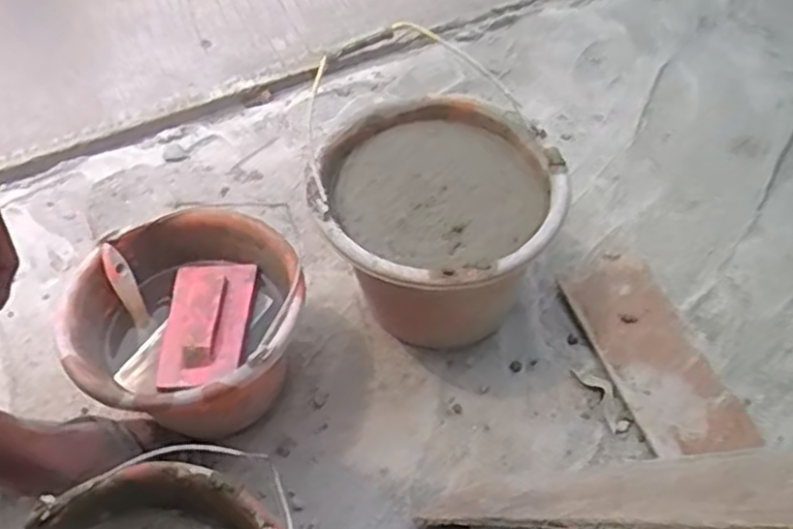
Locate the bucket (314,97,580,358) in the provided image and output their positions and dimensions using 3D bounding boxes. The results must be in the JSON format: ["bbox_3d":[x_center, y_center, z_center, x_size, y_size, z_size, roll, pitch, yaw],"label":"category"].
[{"bbox_3d":[0.045,-0.037,0.818,0.262,0.200,0.269,-2,52,2],"label":"bucket"}]

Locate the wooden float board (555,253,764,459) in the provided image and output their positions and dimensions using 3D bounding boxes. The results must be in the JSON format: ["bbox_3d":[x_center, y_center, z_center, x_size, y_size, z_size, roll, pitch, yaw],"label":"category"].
[{"bbox_3d":[0.288,0.095,0.806,0.120,0.018,0.259,-17,53,-10],"label":"wooden float board"}]

